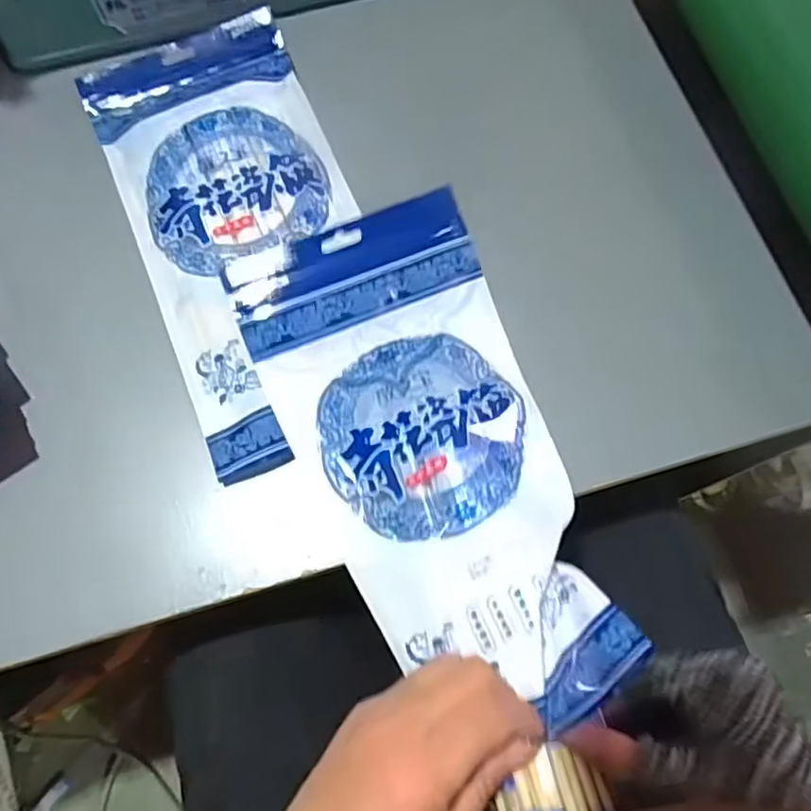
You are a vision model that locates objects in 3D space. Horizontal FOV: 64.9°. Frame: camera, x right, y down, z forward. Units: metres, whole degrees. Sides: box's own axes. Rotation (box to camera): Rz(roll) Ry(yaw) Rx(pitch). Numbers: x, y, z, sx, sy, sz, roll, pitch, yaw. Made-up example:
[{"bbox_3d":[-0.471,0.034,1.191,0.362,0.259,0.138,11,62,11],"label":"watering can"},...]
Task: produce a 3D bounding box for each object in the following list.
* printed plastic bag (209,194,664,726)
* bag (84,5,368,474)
[{"bbox_3d":[0.015,0.019,0.356,0.143,0.037,0.292,-24,71,-7],"label":"printed plastic bag"},{"bbox_3d":[-0.104,-0.121,0.419,0.143,0.017,0.313,-23,73,-7],"label":"bag"}]

